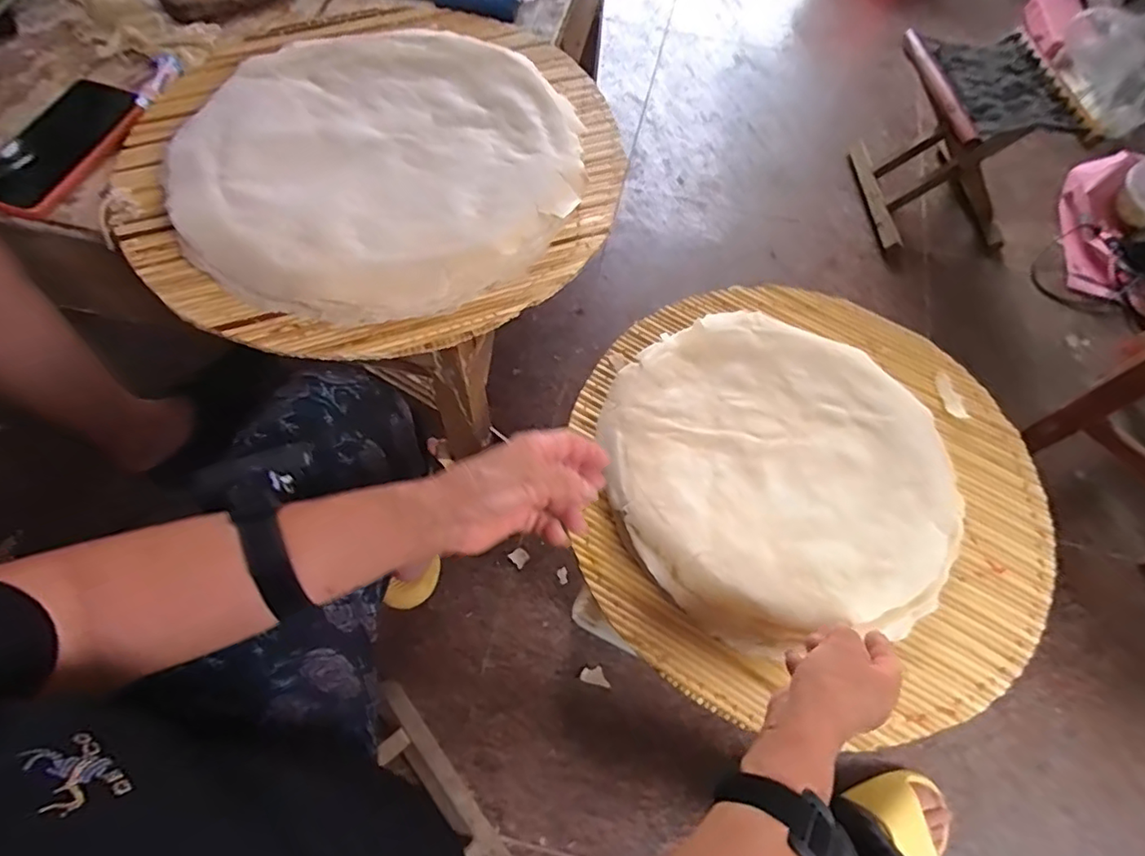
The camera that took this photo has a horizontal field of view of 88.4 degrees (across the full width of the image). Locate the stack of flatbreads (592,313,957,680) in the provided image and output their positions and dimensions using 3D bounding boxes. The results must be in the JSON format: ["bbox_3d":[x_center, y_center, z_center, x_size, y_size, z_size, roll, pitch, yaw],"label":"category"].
[{"bbox_3d":[0.218,0.037,0.620,0.346,0.036,0.350,-8,62,-9],"label":"stack of flatbreads"}]

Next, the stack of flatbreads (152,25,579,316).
[{"bbox_3d":[-0.182,-0.262,0.545,0.348,0.038,0.378,-19,64,-14],"label":"stack of flatbreads"}]

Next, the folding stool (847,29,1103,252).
[{"bbox_3d":[0.747,-0.559,1.151,0.250,0.251,0.288,-1,64,-3],"label":"folding stool"}]

